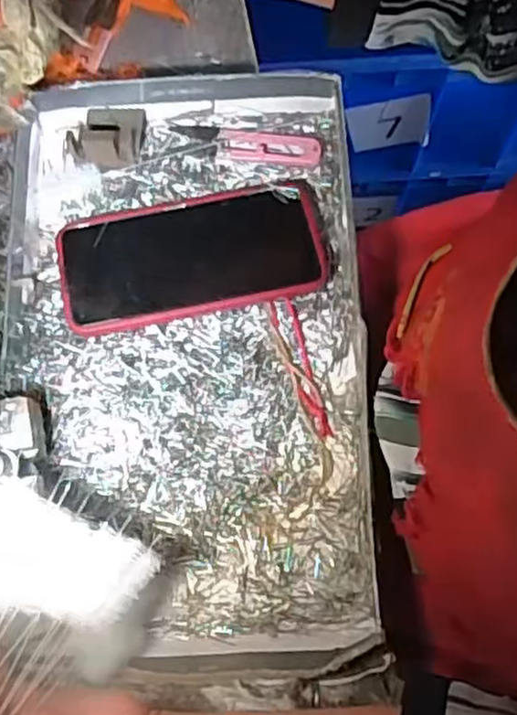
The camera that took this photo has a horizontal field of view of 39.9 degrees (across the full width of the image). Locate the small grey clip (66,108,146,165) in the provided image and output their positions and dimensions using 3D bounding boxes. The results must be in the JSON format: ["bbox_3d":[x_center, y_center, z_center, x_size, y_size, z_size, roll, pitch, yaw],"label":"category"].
[{"bbox_3d":[-0.102,-0.150,0.468,0.044,0.028,0.044,3,75,3],"label":"small grey clip"}]

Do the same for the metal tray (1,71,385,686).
[{"bbox_3d":[-0.044,-0.005,0.432,0.210,0.030,0.357,-3,75,1],"label":"metal tray"}]

